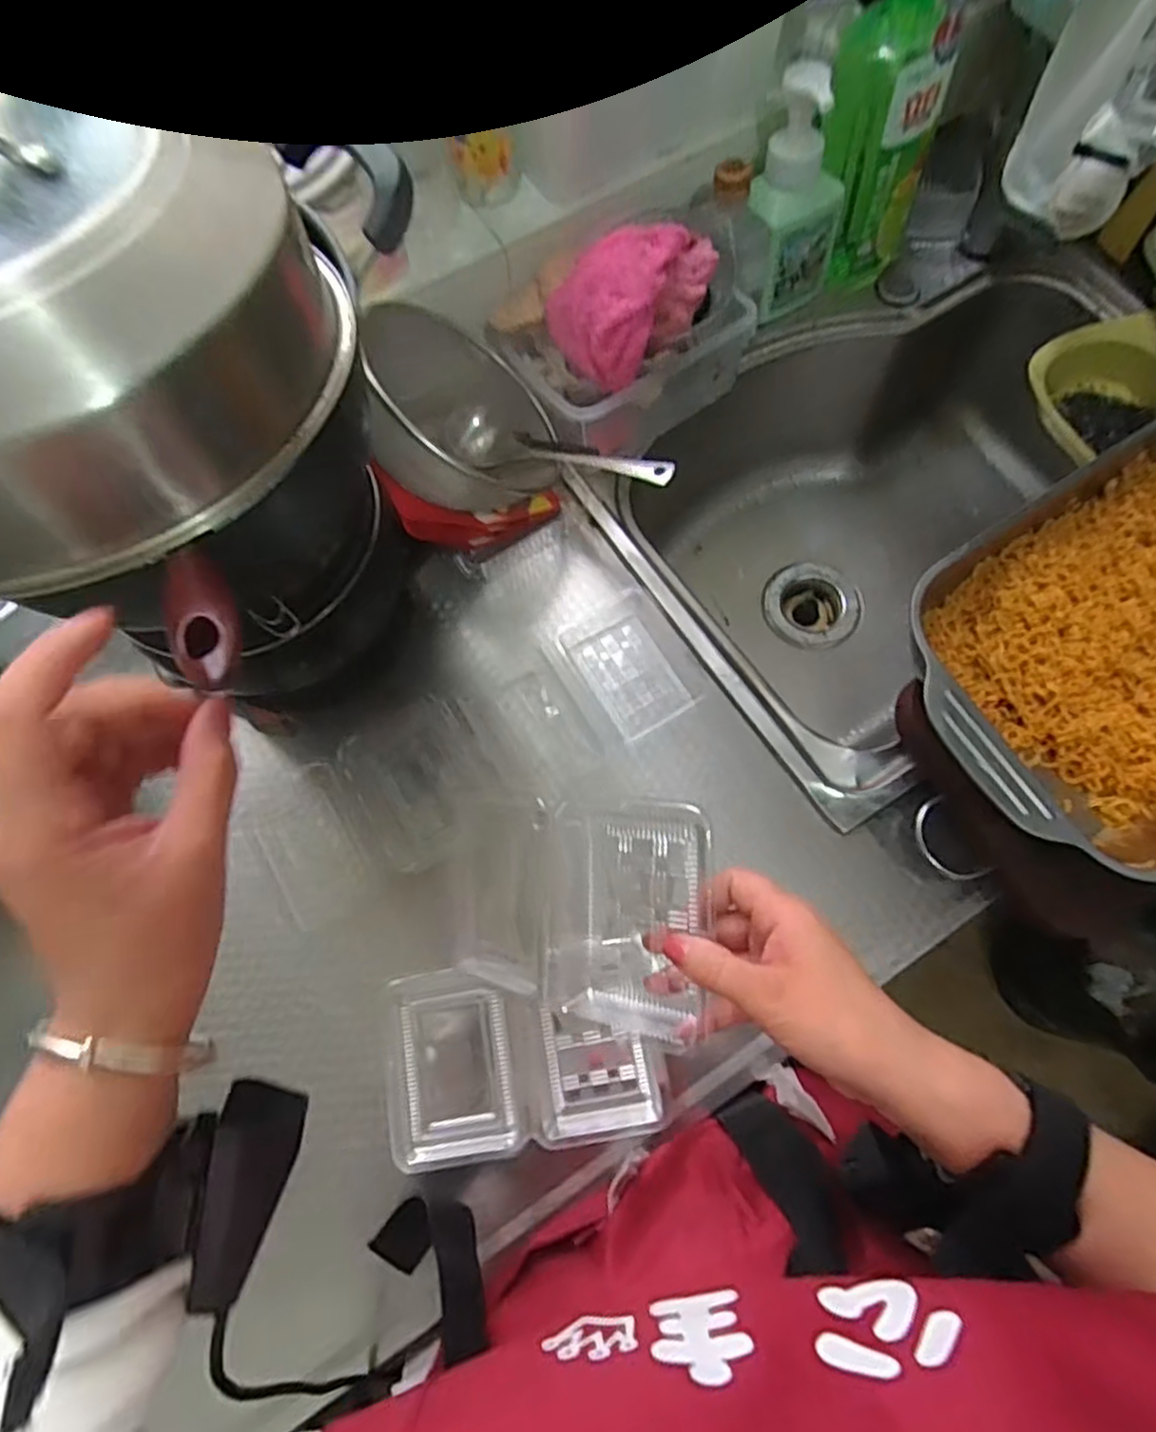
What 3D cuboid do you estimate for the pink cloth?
[{"bbox_3d":[0.044,-0.324,0.551,0.124,0.060,0.083,-39,76,-11],"label":"pink cloth"}]

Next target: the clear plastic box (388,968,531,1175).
[{"bbox_3d":[-0.083,0.235,0.481,0.086,0.024,0.118,-9,72,-2],"label":"clear plastic box"}]

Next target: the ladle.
[{"bbox_3d":[-0.016,-0.211,0.581,0.200,0.032,0.052,20,73,22],"label":"ladle"}]

